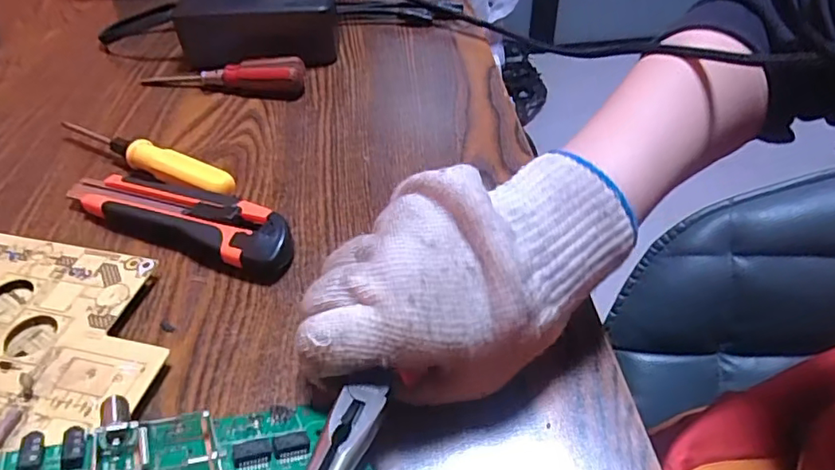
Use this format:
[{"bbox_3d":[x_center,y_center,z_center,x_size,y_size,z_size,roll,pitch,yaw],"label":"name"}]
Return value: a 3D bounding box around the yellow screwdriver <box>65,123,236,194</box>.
[{"bbox_3d":[-0.185,-0.052,0.373,0.157,0.019,0.019,21,48,22],"label":"yellow screwdriver"}]

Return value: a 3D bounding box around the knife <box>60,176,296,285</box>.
[{"bbox_3d":[-0.141,-0.013,0.331,0.156,0.019,0.038,18,47,19],"label":"knife"}]

